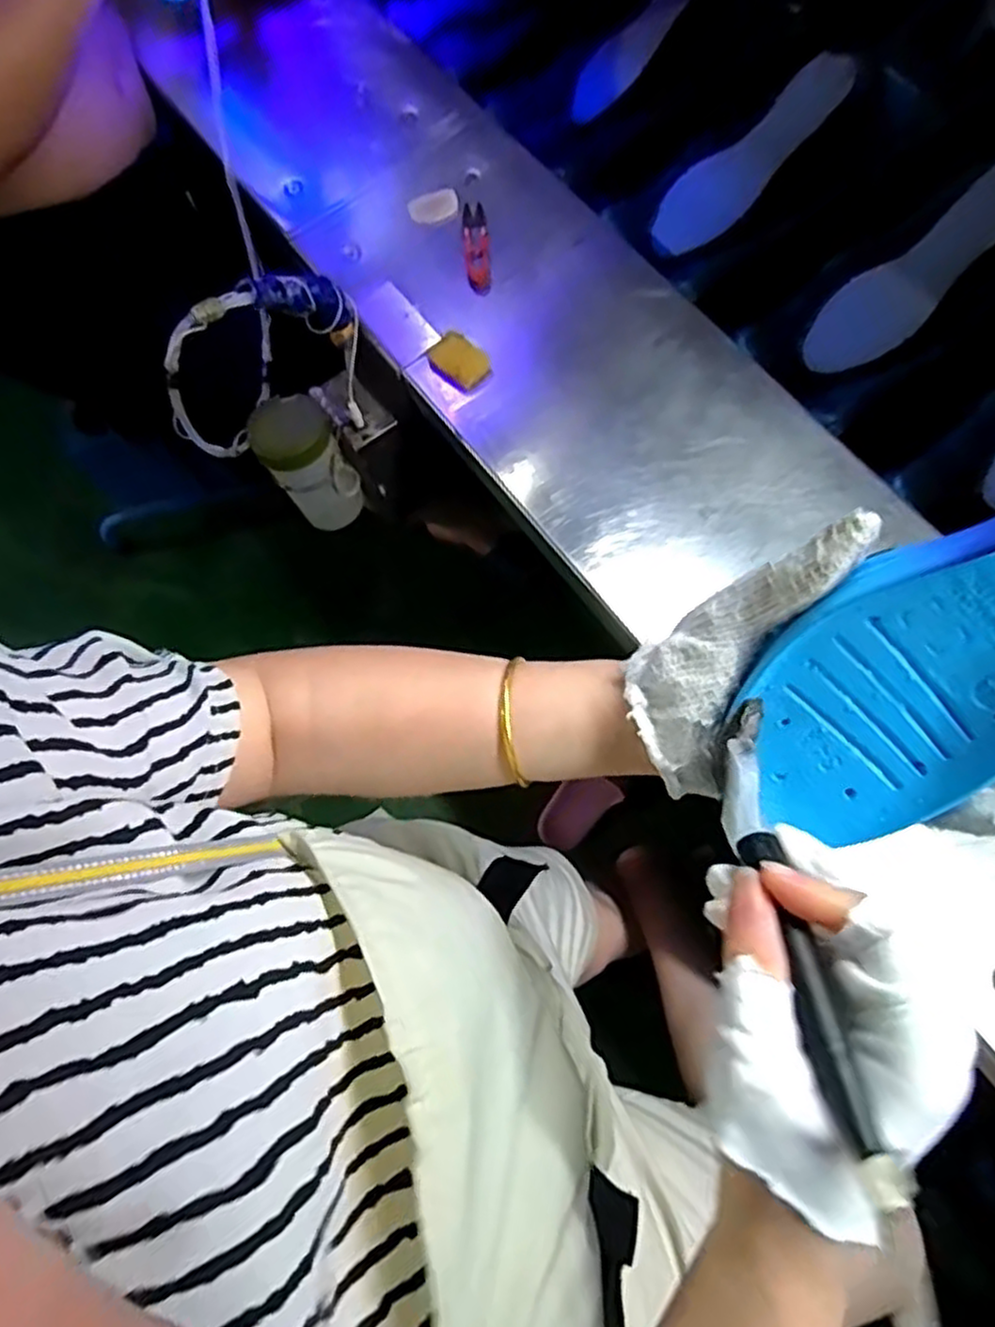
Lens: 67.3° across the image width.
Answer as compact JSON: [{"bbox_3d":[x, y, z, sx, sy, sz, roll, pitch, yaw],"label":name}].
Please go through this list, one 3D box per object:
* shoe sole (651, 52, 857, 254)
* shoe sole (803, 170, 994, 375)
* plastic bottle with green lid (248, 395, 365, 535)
[{"bbox_3d":[0.237,-0.474,0.700,0.208,0.016,0.067,-40,73,17],"label":"shoe sole"},{"bbox_3d":[0.362,-0.334,0.642,0.207,0.016,0.070,-41,74,17],"label":"shoe sole"},{"bbox_3d":[-0.190,-0.196,0.763,0.074,0.131,0.082,-29,74,-8],"label":"plastic bottle with green lid"}]

